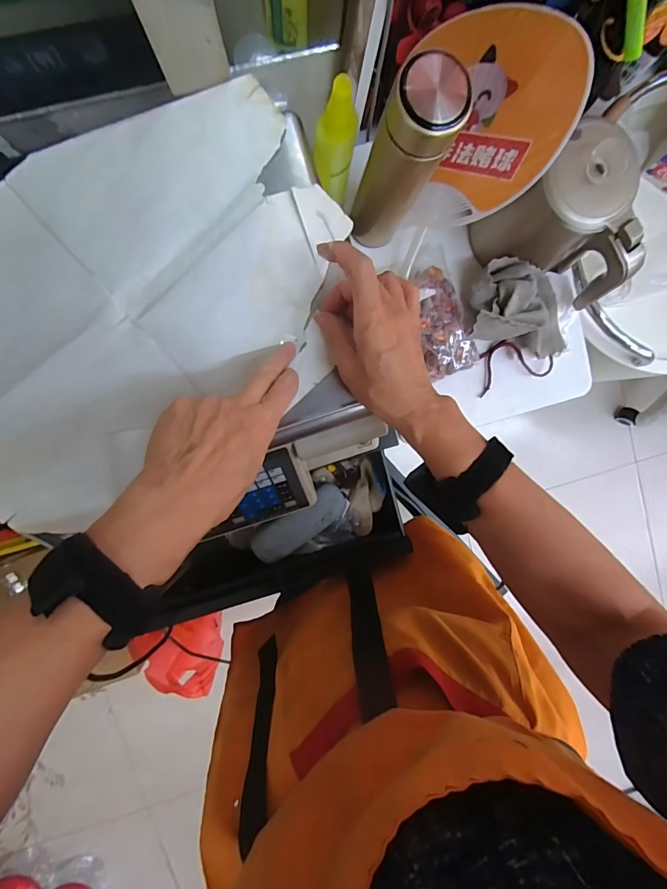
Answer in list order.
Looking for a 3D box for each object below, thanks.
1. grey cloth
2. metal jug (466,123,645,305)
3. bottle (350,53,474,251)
[{"bbox_3d":[0.254,-0.176,0.525,0.140,0.045,0.100,10,95,-6],"label":"grey cloth"},{"bbox_3d":[0.262,-0.245,0.475,0.114,0.140,0.160,-18,97,-3],"label":"metal jug"},{"bbox_3d":[0.066,-0.276,0.408,0.065,0.232,0.062,29,92,-7],"label":"bottle"}]

